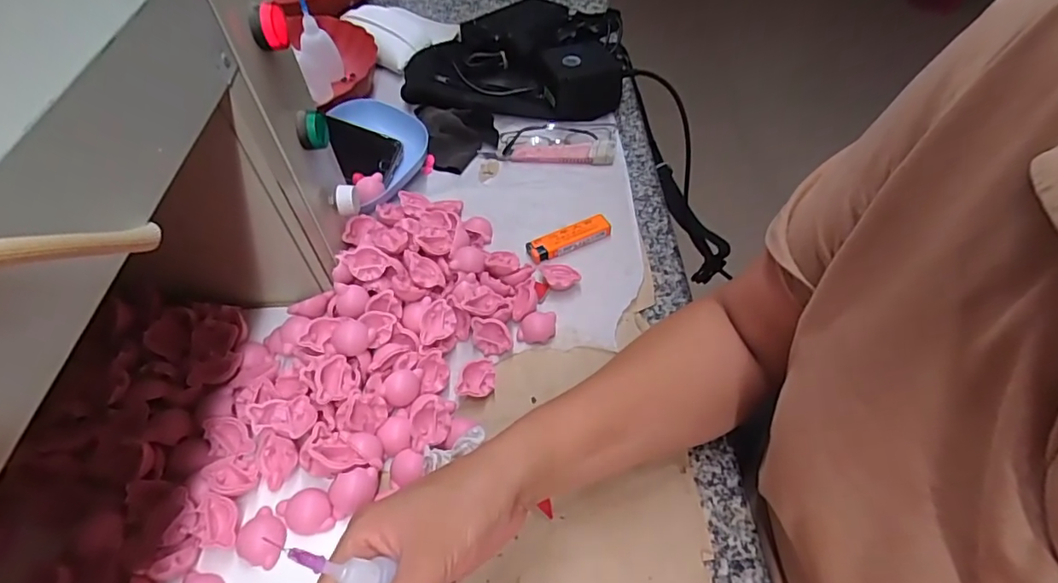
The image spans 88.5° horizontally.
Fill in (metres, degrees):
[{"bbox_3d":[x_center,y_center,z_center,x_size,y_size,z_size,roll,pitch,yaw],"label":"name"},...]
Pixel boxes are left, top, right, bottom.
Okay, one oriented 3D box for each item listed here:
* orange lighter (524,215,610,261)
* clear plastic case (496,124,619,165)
[{"bbox_3d":[0.038,-0.051,0.512,0.080,0.011,0.023,-21,54,-14],"label":"orange lighter"},{"bbox_3d":[0.031,-0.167,0.602,0.128,0.014,0.061,5,52,7],"label":"clear plastic case"}]

